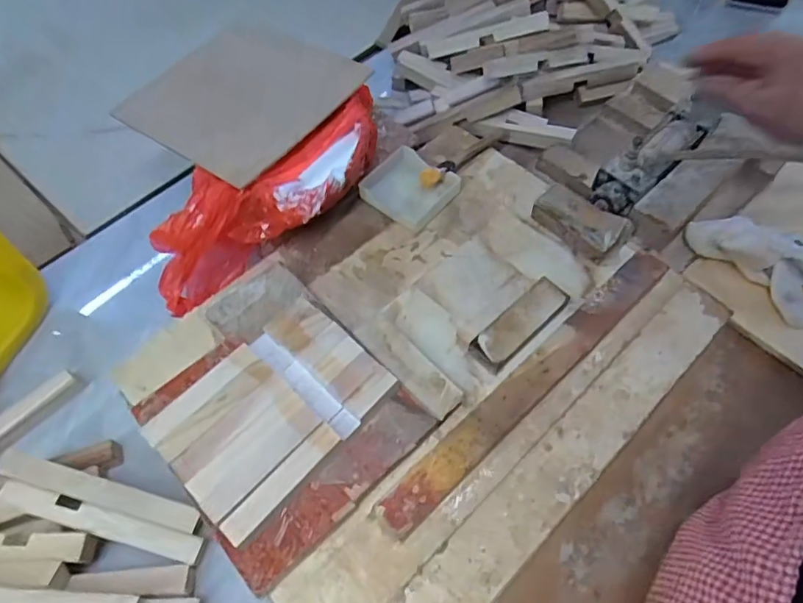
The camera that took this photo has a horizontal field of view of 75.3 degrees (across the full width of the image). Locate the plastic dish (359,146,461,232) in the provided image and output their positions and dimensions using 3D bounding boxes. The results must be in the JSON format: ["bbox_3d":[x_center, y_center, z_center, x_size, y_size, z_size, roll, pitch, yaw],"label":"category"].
[{"bbox_3d":[0.007,-0.111,0.509,0.075,0.019,0.069,34,68,20],"label":"plastic dish"}]

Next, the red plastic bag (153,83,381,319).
[{"bbox_3d":[-0.114,-0.087,0.469,0.260,0.099,0.085,-40,65,-4],"label":"red plastic bag"}]

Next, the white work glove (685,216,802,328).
[{"bbox_3d":[0.330,-0.044,0.469,0.072,0.032,0.120,-38,65,-17],"label":"white work glove"}]

